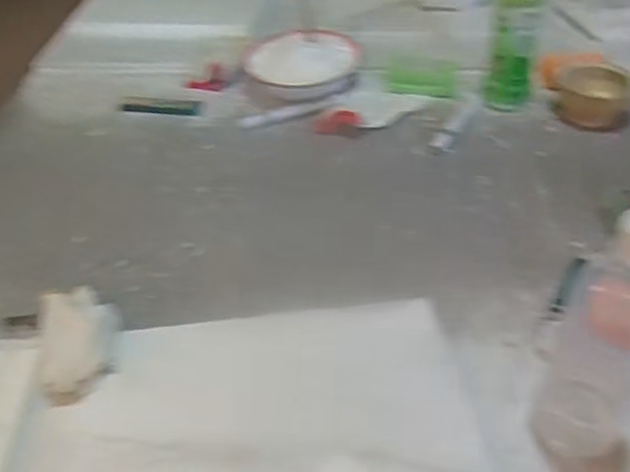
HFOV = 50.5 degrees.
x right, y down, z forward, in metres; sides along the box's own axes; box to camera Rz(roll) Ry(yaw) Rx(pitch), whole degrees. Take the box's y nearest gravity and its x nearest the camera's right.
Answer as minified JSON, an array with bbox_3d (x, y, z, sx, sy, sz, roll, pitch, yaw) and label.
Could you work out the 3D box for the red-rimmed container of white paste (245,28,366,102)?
[{"bbox_3d":[-0.016,-0.244,0.956,0.158,0.051,0.136,4,41,9],"label":"red-rimmed container of white paste"}]

